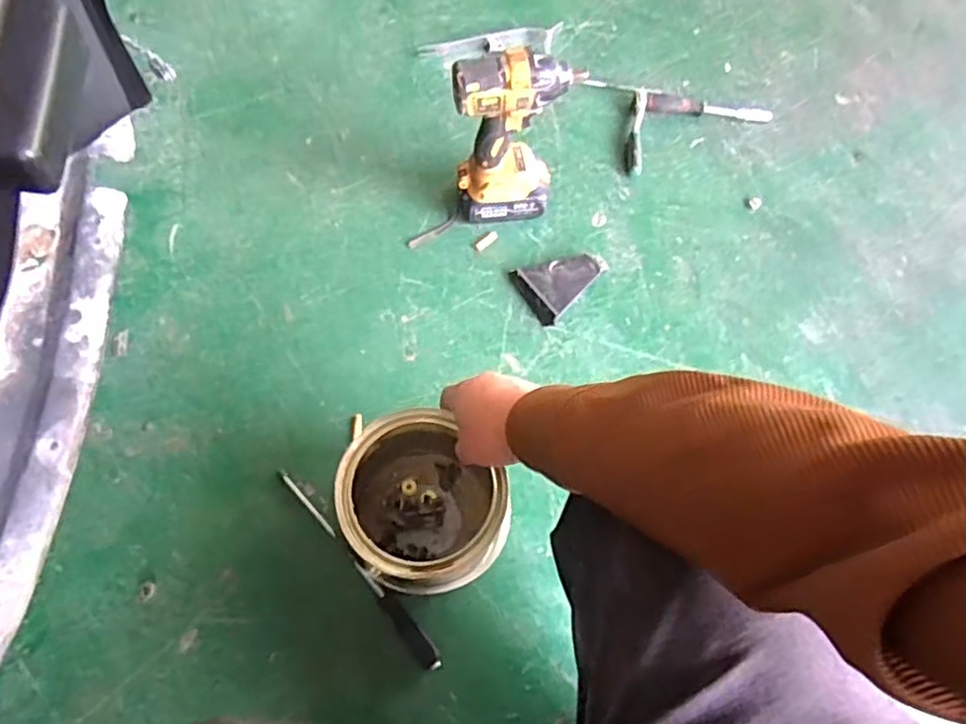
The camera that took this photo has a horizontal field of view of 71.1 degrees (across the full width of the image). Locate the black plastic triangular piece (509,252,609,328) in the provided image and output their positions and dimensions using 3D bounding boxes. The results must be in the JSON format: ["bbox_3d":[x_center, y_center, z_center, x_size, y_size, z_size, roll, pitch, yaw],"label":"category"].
[{"bbox_3d":[0.110,-0.110,0.899,0.123,0.025,0.082,-30,71,-13],"label":"black plastic triangular piece"}]

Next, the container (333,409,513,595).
[{"bbox_3d":[-0.068,0.150,0.705,0.169,0.162,0.146,38,71,14],"label":"container"}]

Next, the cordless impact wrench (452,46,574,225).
[{"bbox_3d":[0.033,-0.266,0.829,0.139,0.241,0.060,-7,67,-4],"label":"cordless impact wrench"}]

